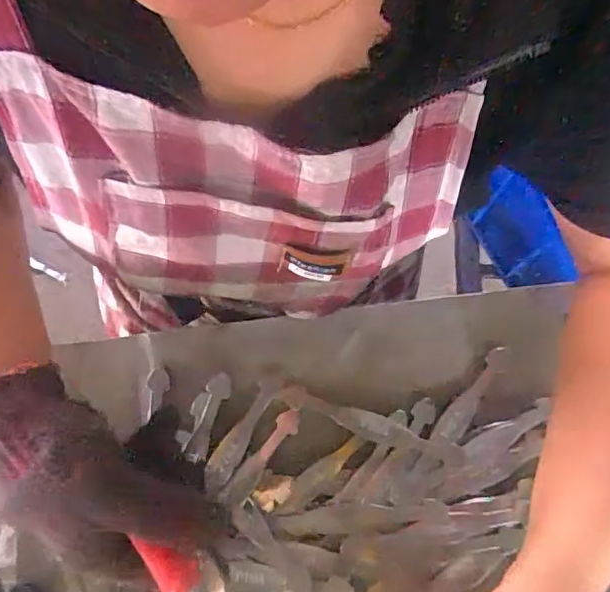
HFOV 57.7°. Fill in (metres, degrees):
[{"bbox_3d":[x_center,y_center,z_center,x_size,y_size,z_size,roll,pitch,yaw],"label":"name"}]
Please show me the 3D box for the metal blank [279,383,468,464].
[{"bbox_3d":[0.050,0.100,0.431,0.145,0.006,0.020,22,75,6],"label":"metal blank"}]

